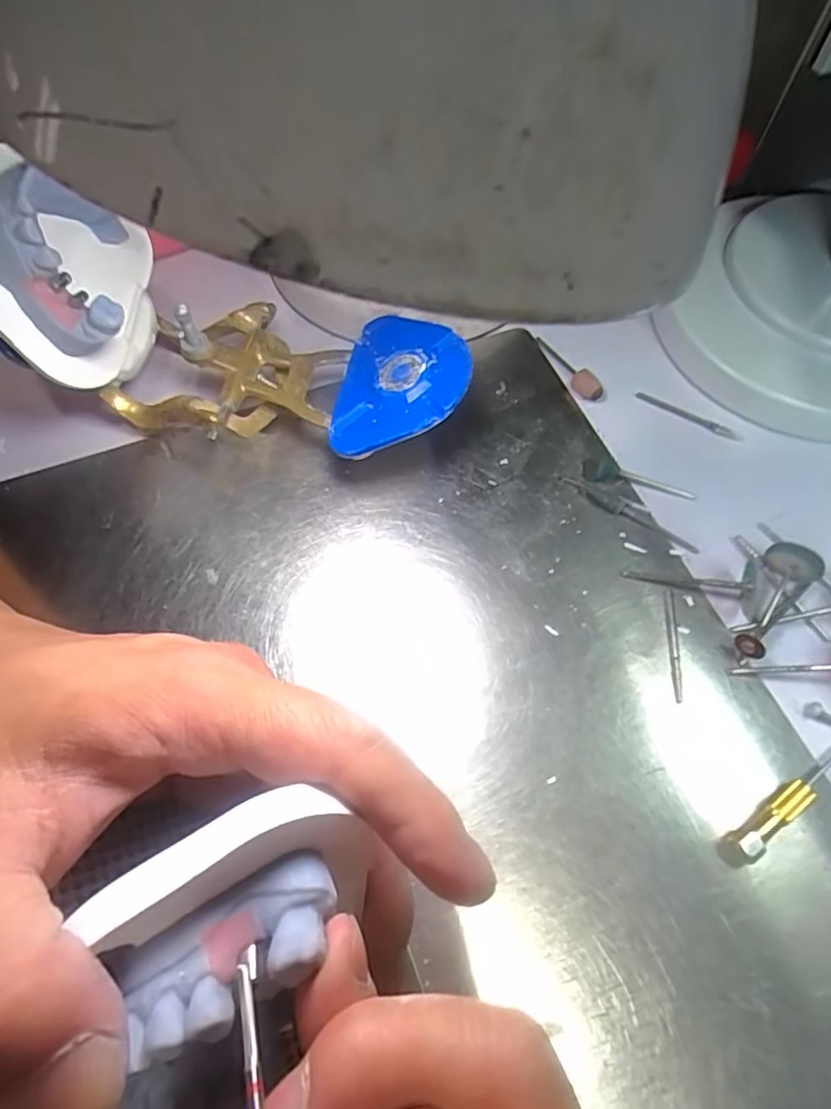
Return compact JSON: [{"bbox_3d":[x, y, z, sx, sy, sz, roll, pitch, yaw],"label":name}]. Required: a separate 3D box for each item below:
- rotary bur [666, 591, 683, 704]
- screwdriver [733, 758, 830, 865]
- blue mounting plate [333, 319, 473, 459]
[{"bbox_3d":[0.097,0.033,0.225,0.004,0.004,0.043,6,65,2],"label":"rotary bur"},{"bbox_3d":[0.127,0.079,0.200,0.062,0.009,0.010,-33,69,-15],"label":"screwdriver"},{"bbox_3d":[-0.005,-0.065,0.227,0.050,0.005,0.062,2,68,25],"label":"blue mounting plate"}]

